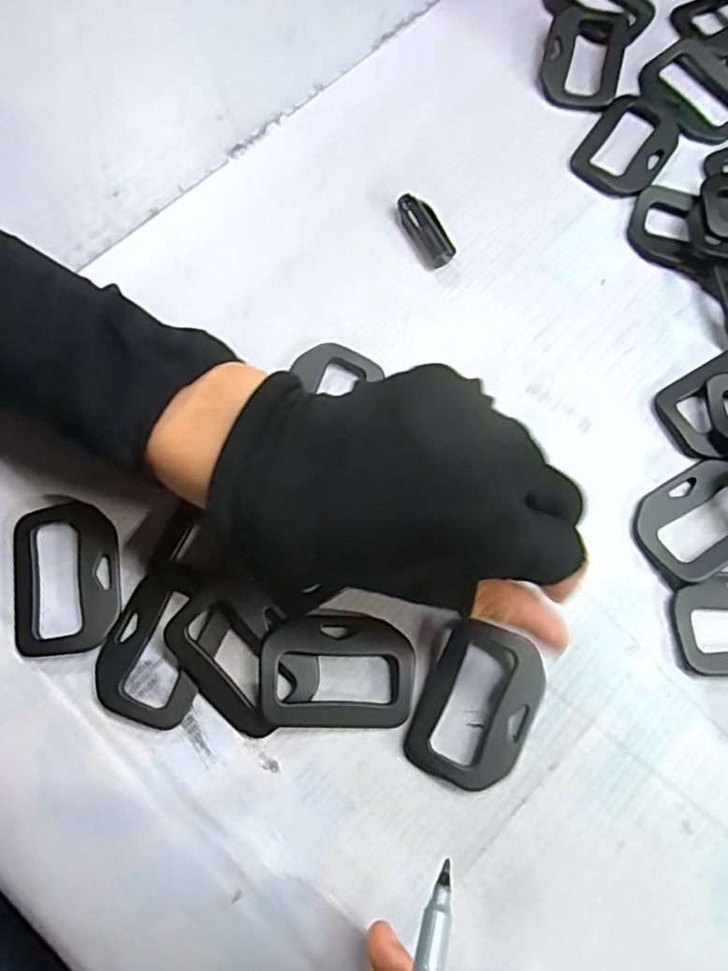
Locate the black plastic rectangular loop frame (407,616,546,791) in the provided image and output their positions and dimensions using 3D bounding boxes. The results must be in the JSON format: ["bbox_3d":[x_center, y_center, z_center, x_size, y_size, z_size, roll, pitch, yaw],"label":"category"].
[{"bbox_3d":[0.046,0.087,0.239,0.044,0.008,0.061,25,75,5],"label":"black plastic rectangular loop frame"}]

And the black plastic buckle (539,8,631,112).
[{"bbox_3d":[0.119,-0.233,0.331,0.042,0.008,0.063,16,74,3],"label":"black plastic buckle"}]

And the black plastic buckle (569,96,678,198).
[{"bbox_3d":[0.141,-0.180,0.323,0.043,0.004,0.064,34,76,8],"label":"black plastic buckle"}]

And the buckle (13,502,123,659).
[{"bbox_3d":[-0.123,0.038,0.250,0.043,0.005,0.061,-11,75,-5],"label":"buckle"}]

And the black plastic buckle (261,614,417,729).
[{"bbox_3d":[-0.009,0.073,0.241,0.059,0.011,0.042,3,74,-1],"label":"black plastic buckle"}]

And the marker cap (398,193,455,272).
[{"bbox_3d":[0.032,-0.126,0.301,0.018,0.010,0.038,-23,76,-8],"label":"marker cap"}]

